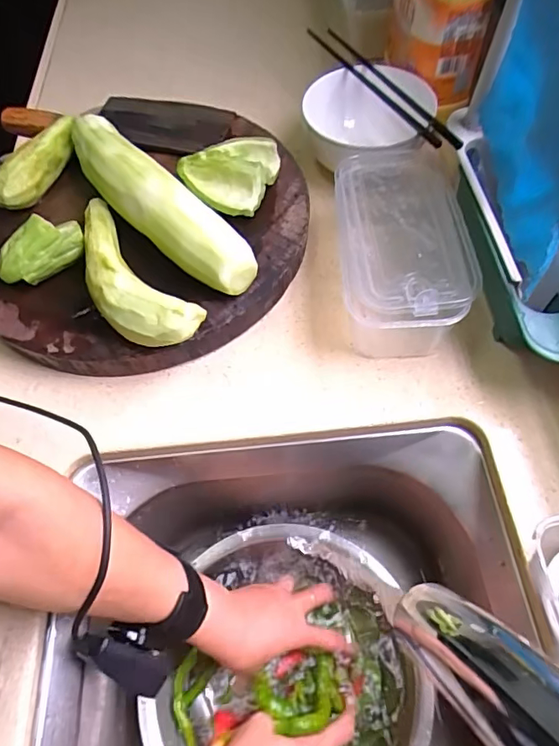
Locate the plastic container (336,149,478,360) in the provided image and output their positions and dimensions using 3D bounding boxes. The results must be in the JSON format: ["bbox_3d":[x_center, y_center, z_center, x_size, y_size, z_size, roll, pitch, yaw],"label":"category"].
[{"bbox_3d":[0.115,-0.118,0.481,0.109,0.083,0.215,1,60,4],"label":"plastic container"}]

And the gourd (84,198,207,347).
[{"bbox_3d":[-0.147,-0.088,0.451,0.064,0.044,0.198,-36,64,-16],"label":"gourd"}]

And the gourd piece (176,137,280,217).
[{"bbox_3d":[-0.056,-0.221,0.518,0.094,0.043,0.103,-2,60,3],"label":"gourd piece"}]

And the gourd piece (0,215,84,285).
[{"bbox_3d":[-0.228,-0.113,0.471,0.082,0.043,0.052,-36,64,-16],"label":"gourd piece"}]

